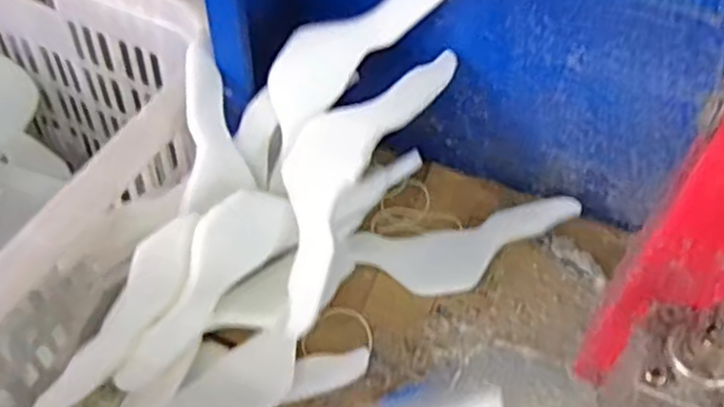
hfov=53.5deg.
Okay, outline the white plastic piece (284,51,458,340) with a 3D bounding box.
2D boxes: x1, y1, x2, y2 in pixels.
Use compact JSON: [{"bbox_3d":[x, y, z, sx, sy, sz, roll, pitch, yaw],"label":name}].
[{"bbox_3d":[-0.018,-0.026,0.568,0.079,0.023,0.247,25,78,15],"label":"white plastic piece"}]

